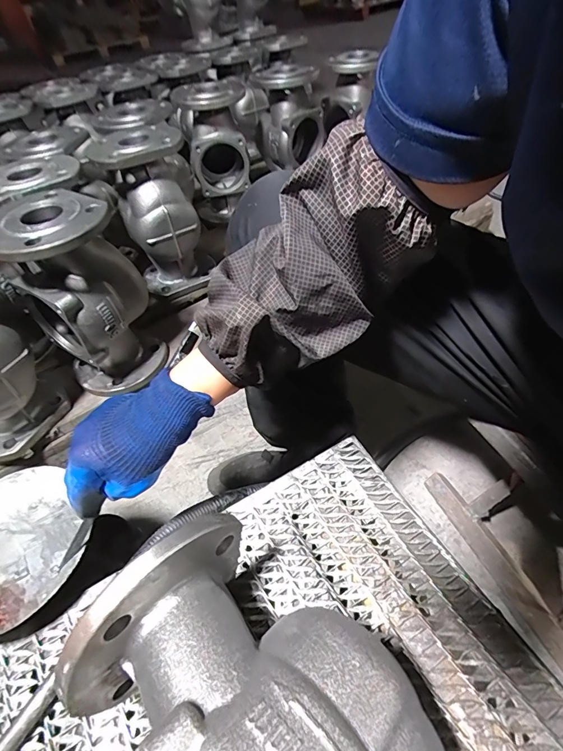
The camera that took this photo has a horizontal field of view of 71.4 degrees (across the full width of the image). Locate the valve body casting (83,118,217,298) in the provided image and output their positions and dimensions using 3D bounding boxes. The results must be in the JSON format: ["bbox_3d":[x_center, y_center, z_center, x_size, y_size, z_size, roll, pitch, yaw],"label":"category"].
[{"bbox_3d":[-0.238,-0.311,0.775,0.147,0.284,0.170,-23,48,-13],"label":"valve body casting"}]

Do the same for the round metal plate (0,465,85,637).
[{"bbox_3d":[-0.282,0.174,0.390,0.144,0.008,0.158,-32,52,-22],"label":"round metal plate"}]

